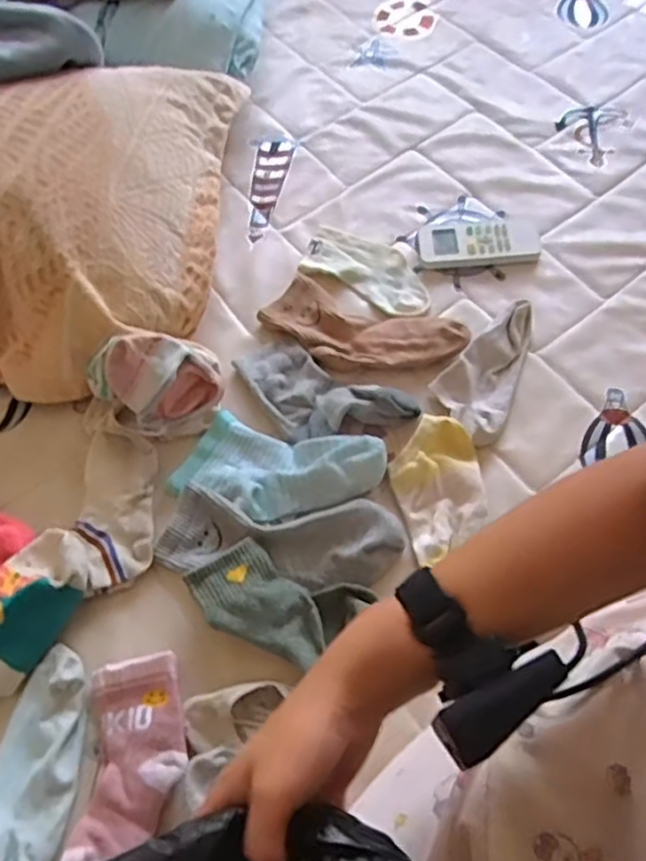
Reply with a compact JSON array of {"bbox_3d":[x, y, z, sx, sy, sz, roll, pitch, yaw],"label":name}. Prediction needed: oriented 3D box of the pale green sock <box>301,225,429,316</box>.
[{"bbox_3d":[0.051,-0.177,0.756,0.155,0.013,0.075,30,68,18],"label":"pale green sock"}]

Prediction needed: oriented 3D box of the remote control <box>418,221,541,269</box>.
[{"bbox_3d":[0.171,-0.206,0.756,0.129,0.016,0.058,-2,62,2],"label":"remote control"}]

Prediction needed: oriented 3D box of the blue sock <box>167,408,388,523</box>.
[{"bbox_3d":[-0.042,0.035,0.628,0.187,0.037,0.094,15,64,11],"label":"blue sock"}]

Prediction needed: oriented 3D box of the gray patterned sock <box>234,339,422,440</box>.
[{"bbox_3d":[-0.005,-0.034,0.667,0.178,0.032,0.086,25,66,16],"label":"gray patterned sock"}]

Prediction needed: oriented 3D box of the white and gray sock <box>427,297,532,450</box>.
[{"bbox_3d":[0.159,-0.063,0.678,0.074,0.026,0.153,20,65,14],"label":"white and gray sock"}]

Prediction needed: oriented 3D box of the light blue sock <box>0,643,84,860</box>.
[{"bbox_3d":[-0.227,0.256,0.531,0.072,0.034,0.170,-1,62,3],"label":"light blue sock"}]

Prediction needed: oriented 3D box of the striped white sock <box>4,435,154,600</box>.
[{"bbox_3d":[-0.193,0.073,0.615,0.096,0.050,0.149,19,65,13],"label":"striped white sock"}]

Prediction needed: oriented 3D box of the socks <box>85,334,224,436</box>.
[{"bbox_3d":[-0.153,-0.045,0.648,0.112,0.088,0.079,-29,64,-11],"label":"socks"}]

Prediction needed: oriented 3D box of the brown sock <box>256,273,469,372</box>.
[{"bbox_3d":[0.038,-0.100,0.706,0.204,0.021,0.090,19,65,13],"label":"brown sock"}]

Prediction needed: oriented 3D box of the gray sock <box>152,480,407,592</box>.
[{"bbox_3d":[-0.038,0.093,0.601,0.208,0.030,0.072,7,63,7],"label":"gray sock"}]

